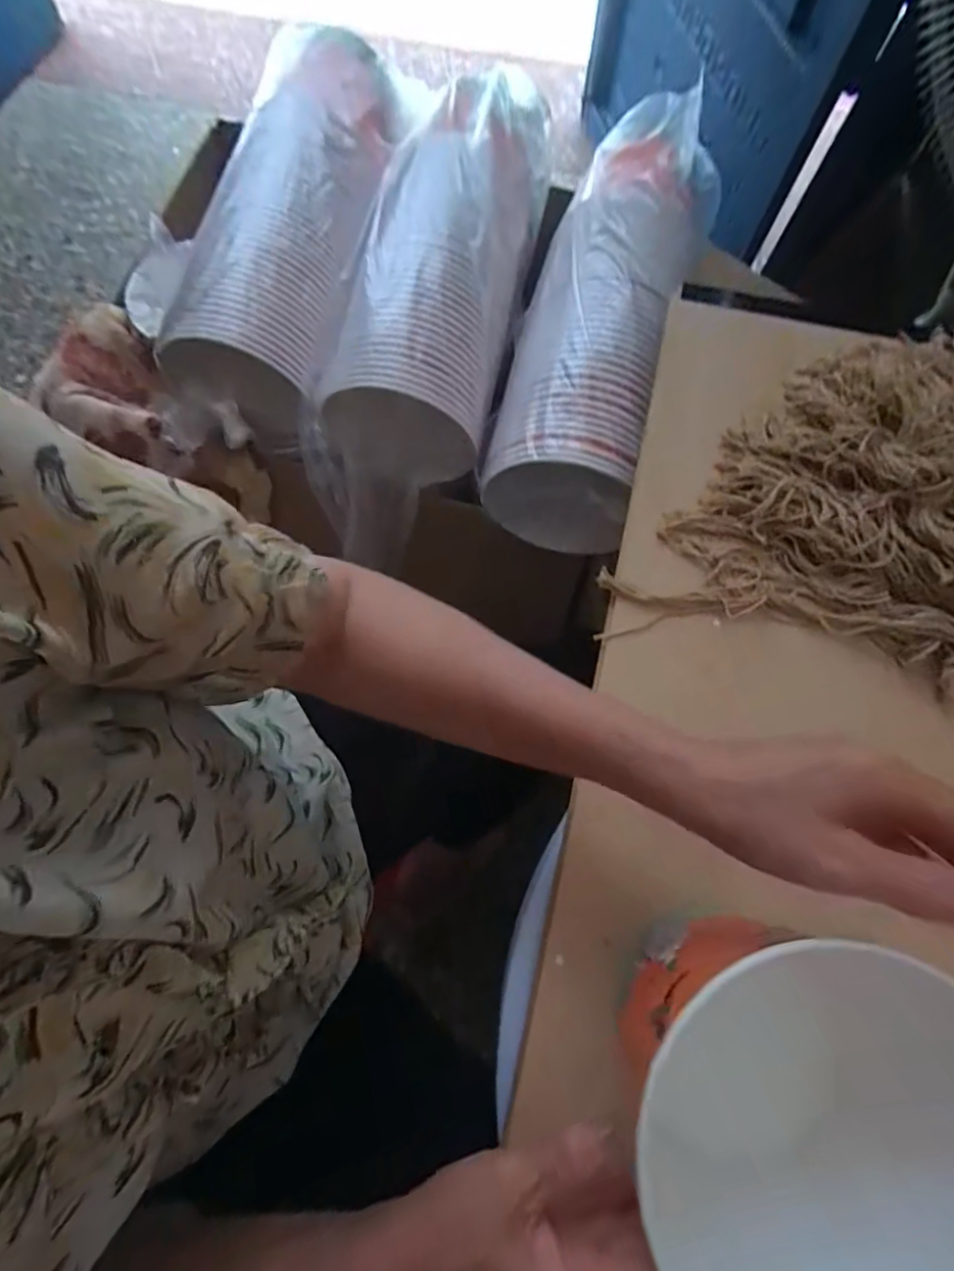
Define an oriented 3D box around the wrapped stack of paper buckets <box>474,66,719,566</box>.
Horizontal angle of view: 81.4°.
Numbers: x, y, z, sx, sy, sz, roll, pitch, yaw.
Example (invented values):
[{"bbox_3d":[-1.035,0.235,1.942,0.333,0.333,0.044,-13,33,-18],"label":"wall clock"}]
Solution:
[{"bbox_3d":[0.138,-0.348,0.588,0.146,0.126,0.482,19,76,5],"label":"wrapped stack of paper buckets"}]

